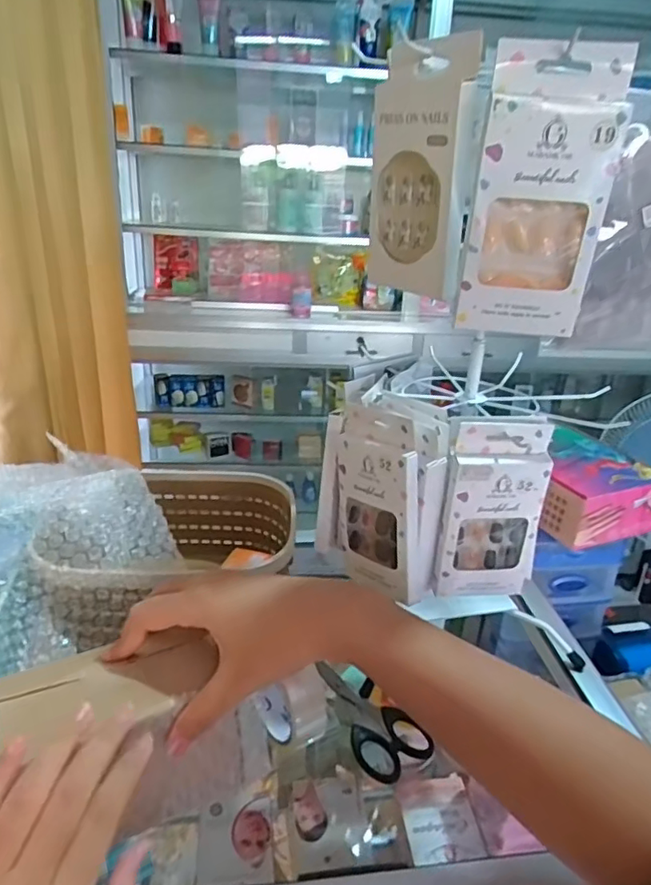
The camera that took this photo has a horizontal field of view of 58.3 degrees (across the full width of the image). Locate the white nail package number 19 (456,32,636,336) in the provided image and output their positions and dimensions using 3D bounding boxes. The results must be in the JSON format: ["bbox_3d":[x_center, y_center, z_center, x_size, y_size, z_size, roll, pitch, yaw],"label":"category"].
[{"bbox_3d":[0.114,-0.131,0.312,0.068,0.141,0.015,6,24,6],"label":"white nail package number 19"}]

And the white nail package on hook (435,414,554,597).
[{"bbox_3d":[0.123,0.049,0.434,0.073,0.140,0.028,1,24,-5],"label":"white nail package on hook"}]

